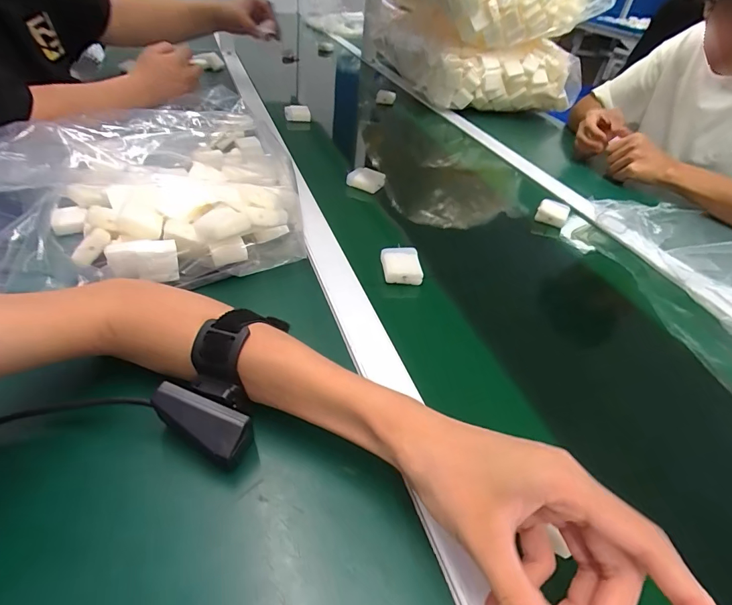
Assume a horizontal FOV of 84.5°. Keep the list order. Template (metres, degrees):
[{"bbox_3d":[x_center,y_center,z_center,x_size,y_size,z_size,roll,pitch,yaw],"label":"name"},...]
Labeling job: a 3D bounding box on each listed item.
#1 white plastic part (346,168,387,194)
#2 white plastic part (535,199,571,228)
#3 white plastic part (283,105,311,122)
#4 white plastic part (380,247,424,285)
[{"bbox_3d":[0.001,-0.192,0.631,0.057,0.029,0.028,14,42,8],"label":"white plastic part"},{"bbox_3d":[0.287,-0.138,0.616,0.043,0.021,0.051,25,44,20],"label":"white plastic part"},{"bbox_3d":[-0.145,-0.396,0.847,0.059,0.032,0.017,-15,46,-24],"label":"white plastic part"},{"bbox_3d":[0.040,-0.043,0.469,0.044,0.018,0.048,-1,42,-9],"label":"white plastic part"}]

